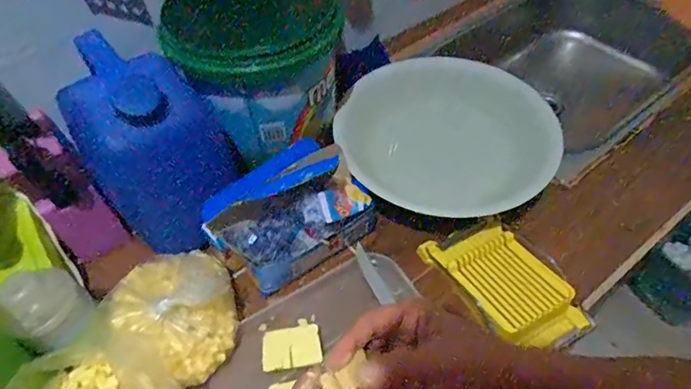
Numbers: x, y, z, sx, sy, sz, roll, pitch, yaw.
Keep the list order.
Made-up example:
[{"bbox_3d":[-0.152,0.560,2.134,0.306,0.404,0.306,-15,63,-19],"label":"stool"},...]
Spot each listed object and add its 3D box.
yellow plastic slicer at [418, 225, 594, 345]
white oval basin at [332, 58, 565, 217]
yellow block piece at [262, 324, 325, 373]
[{"bbox_3d":[0.194,0.103,0.556,0.119,0.037,0.182,-26,55,-17],"label":"yellow plastic slicer"},{"bbox_3d":[0.174,-0.098,0.826,0.385,0.286,0.091,15,54,14],"label":"white oval basin"},{"bbox_3d":[-0.062,0.176,0.513,0.067,0.012,0.046,-6,52,-2],"label":"yellow block piece"}]

